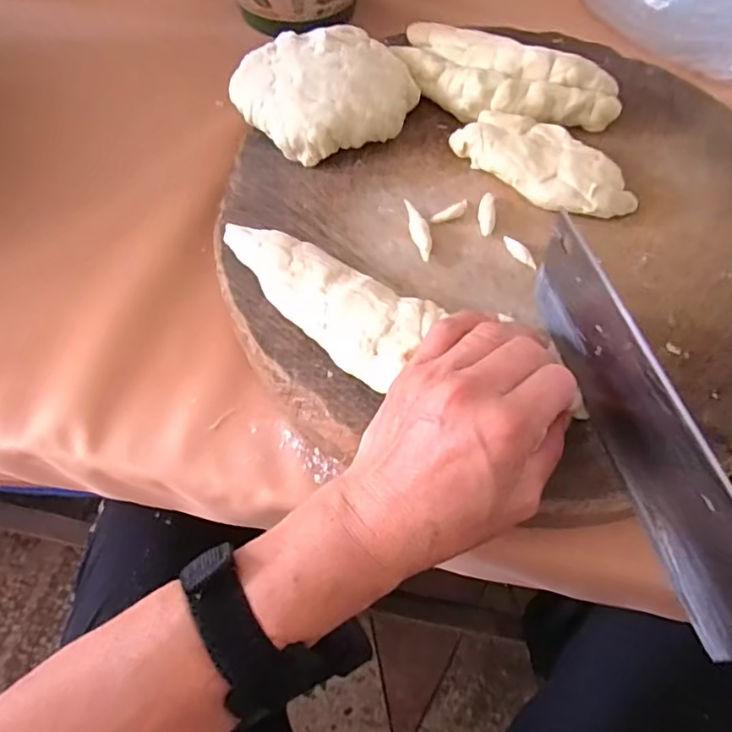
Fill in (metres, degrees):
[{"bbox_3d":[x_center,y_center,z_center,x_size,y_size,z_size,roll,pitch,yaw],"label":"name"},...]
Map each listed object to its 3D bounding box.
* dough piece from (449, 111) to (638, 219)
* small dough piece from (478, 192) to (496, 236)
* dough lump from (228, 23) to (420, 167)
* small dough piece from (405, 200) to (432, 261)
[{"bbox_3d":[0.110,-0.123,0.350,0.111,0.018,0.047,37,68,16],"label":"dough piece"},{"bbox_3d":[0.073,-0.091,0.339,0.011,0.006,0.029,11,64,5],"label":"small dough piece"},{"bbox_3d":[-0.025,-0.177,0.368,0.100,0.036,0.089,-38,70,-18],"label":"dough lump"},{"bbox_3d":[0.031,-0.081,0.334,0.012,0.006,0.046,-10,64,-6],"label":"small dough piece"}]

